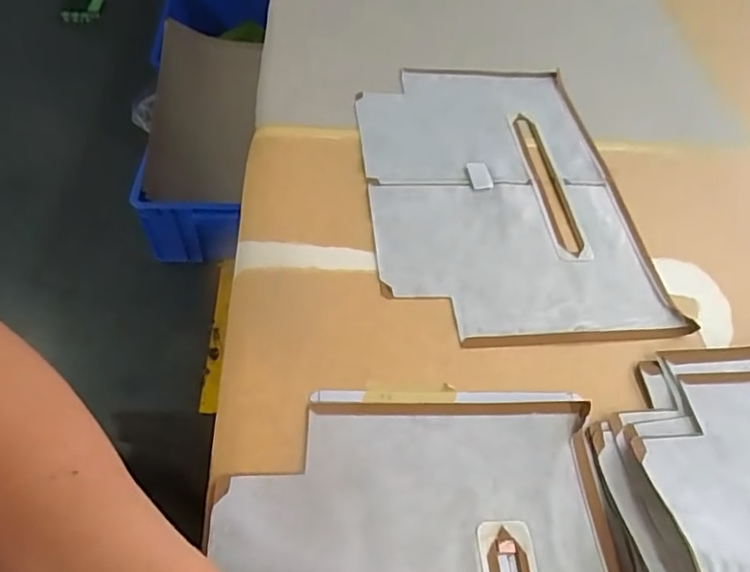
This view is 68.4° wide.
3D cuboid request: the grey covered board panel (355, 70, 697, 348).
[{"bbox_3d":[0.108,-0.098,0.517,0.227,0.010,0.341,-3,53,-7],"label":"grey covered board panel"}]

